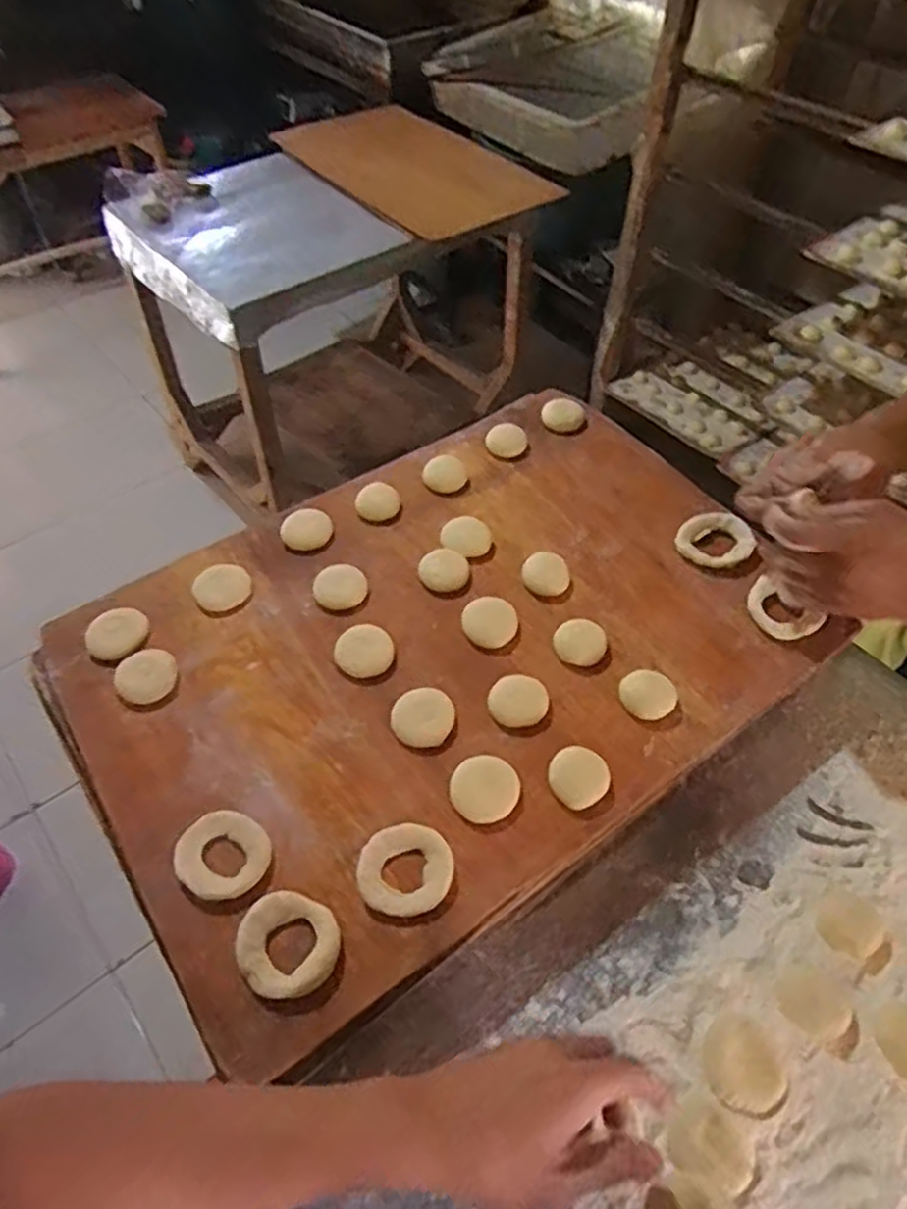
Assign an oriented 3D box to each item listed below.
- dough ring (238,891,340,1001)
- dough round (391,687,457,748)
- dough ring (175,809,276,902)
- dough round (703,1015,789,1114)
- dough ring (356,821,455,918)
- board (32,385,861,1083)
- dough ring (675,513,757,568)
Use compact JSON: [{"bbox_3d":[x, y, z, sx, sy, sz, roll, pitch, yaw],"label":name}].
[{"bbox_3d":[-0.108,0.225,0.488,0.063,0.013,0.065,0,51,0],"label":"dough ring"},{"bbox_3d":[-0.024,0.089,0.587,0.049,0.011,0.048,0,51,0],"label":"dough round"},{"bbox_3d":[-0.164,0.178,0.524,0.064,0.010,0.060,0,51,0],"label":"dough ring"},{"bbox_3d":[0.193,0.304,0.486,0.050,0.020,0.049,-2,51,2],"label":"dough round"},{"bbox_3d":[-0.033,0.181,0.508,0.064,0.010,0.060,0,51,0],"label":"dough ring"},{"bbox_3d":[-0.008,0.027,0.645,0.603,0.040,0.426,-31,55,-20],"label":"board"},{"bbox_3d":[0.250,-0.062,0.700,0.075,0.009,0.064,-35,59,-24],"label":"dough ring"}]

